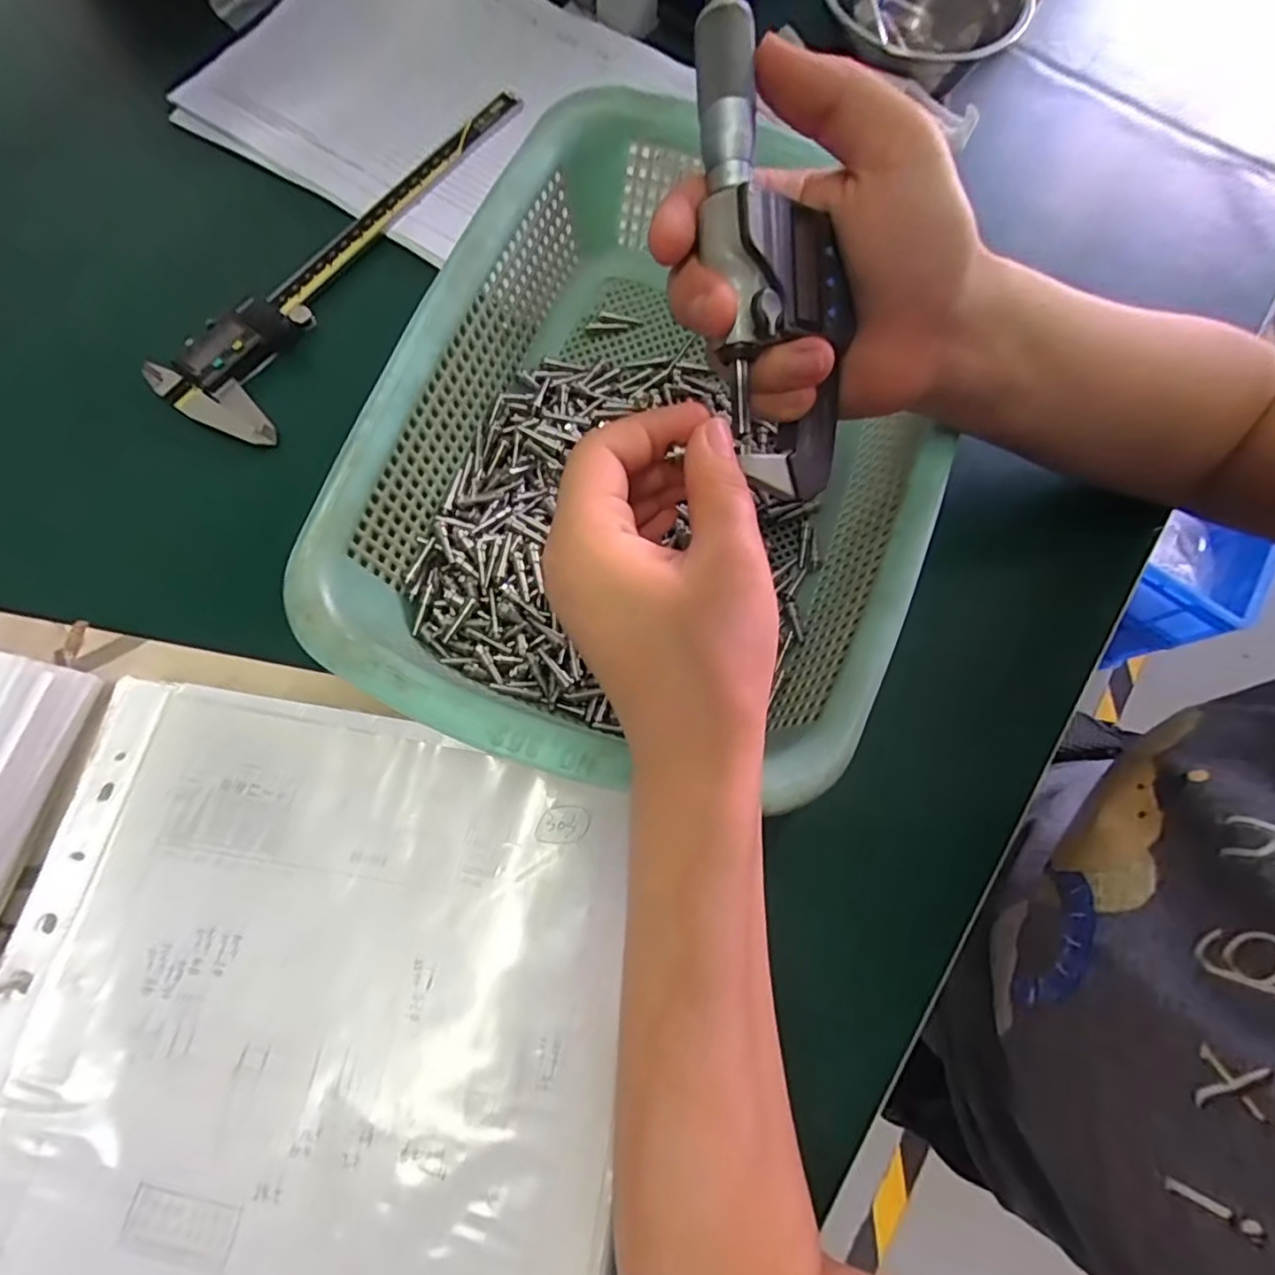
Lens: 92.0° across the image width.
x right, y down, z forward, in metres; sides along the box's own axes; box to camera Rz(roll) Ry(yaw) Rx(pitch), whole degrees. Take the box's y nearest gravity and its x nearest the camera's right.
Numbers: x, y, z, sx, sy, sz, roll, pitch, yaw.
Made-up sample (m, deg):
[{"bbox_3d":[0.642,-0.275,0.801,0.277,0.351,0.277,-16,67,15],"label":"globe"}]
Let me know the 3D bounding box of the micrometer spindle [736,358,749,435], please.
[{"bbox_3d":[0.034,-0.079,0.202,0.004,0.005,0.023,-4,98,-1],"label":"micrometer spindle"}]

